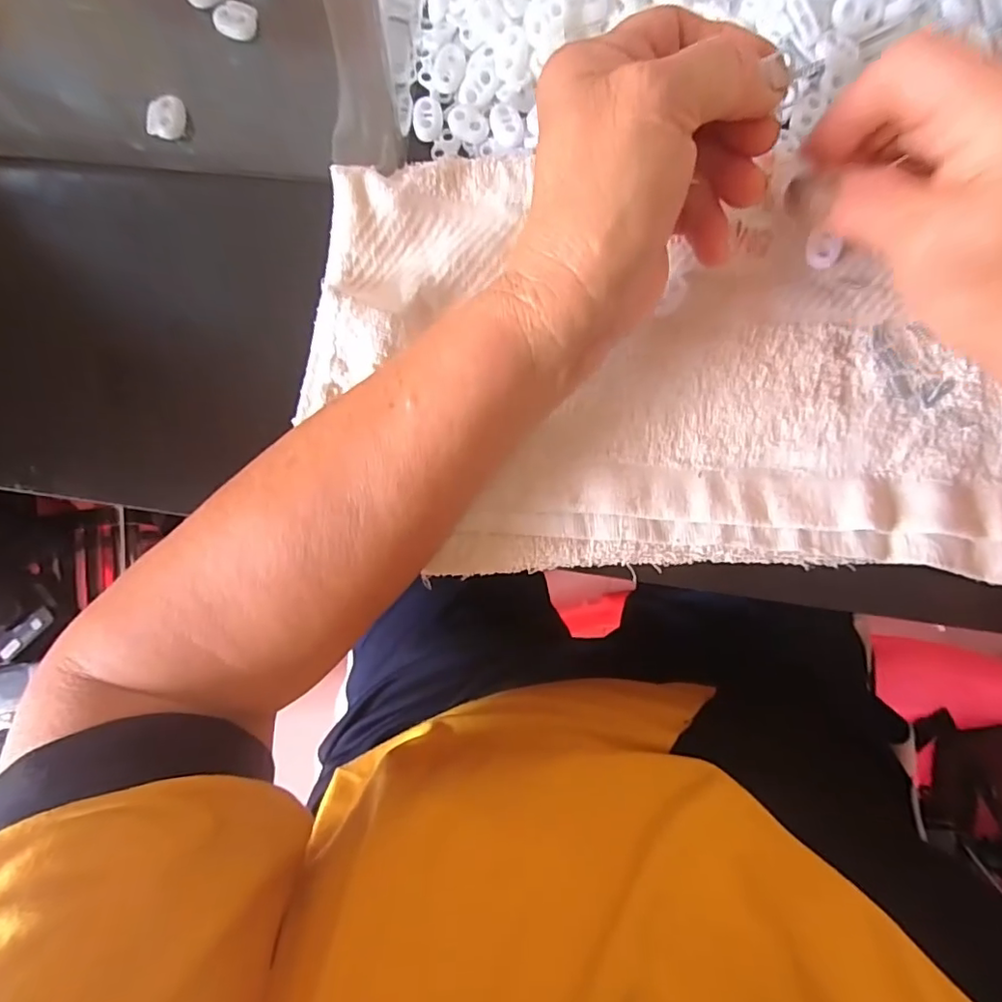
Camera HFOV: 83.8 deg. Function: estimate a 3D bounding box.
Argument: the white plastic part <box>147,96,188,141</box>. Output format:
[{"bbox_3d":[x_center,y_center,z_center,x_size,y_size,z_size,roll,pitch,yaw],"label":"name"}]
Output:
[{"bbox_3d":[-0.171,-0.197,0.286,0.017,0.007,0.022,9,97,-28],"label":"white plastic part"}]

